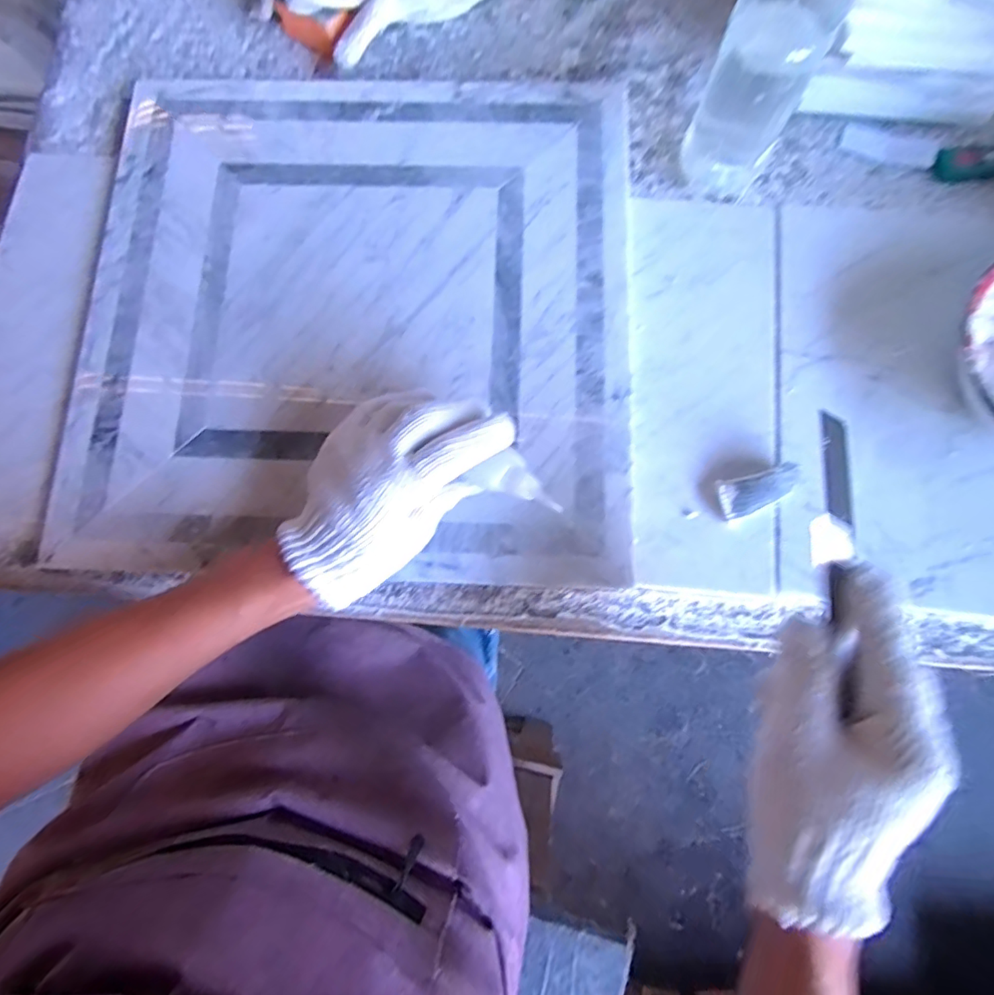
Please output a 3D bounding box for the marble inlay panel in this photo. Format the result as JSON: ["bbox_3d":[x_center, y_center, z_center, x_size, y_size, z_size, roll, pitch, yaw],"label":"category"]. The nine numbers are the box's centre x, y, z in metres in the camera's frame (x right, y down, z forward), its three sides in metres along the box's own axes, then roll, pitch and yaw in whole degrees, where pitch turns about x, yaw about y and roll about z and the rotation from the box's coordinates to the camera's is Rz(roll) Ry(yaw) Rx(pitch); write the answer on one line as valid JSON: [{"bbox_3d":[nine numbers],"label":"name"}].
[{"bbox_3d":[-0.100,-0.147,0.389,0.405,0.017,0.399,2,78,0],"label":"marble inlay panel"}]

